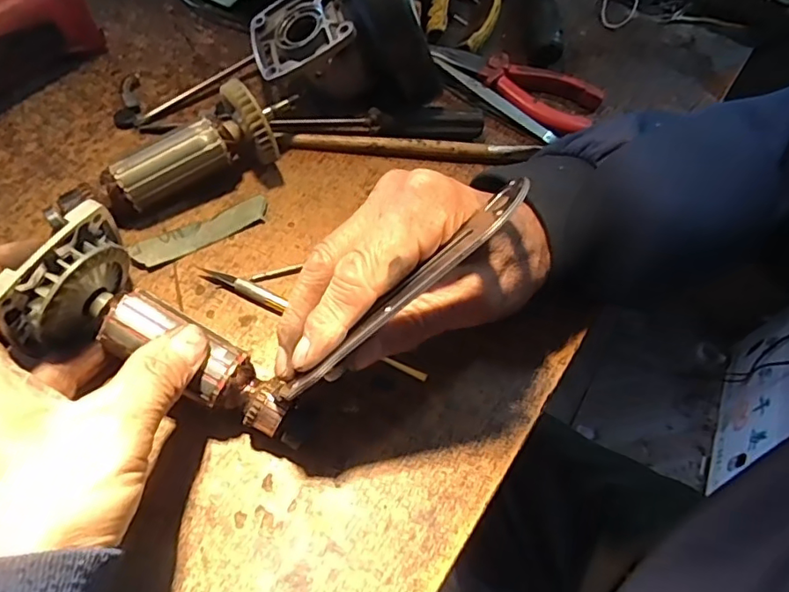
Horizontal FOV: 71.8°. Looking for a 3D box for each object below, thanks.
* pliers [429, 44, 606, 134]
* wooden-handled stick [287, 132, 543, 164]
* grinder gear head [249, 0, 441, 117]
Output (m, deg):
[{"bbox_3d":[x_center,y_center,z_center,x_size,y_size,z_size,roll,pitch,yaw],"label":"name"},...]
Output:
[{"bbox_3d":[0.087,-0.152,0.397,0.125,0.019,0.053,19,62,7],"label":"pliers"},{"bbox_3d":[0.013,-0.097,0.356,0.159,0.008,0.010,2,61,-3],"label":"wooden-handled stick"},{"bbox_3d":[-0.031,-0.170,0.340,0.117,0.088,0.075,4,61,-2],"label":"grinder gear head"}]

